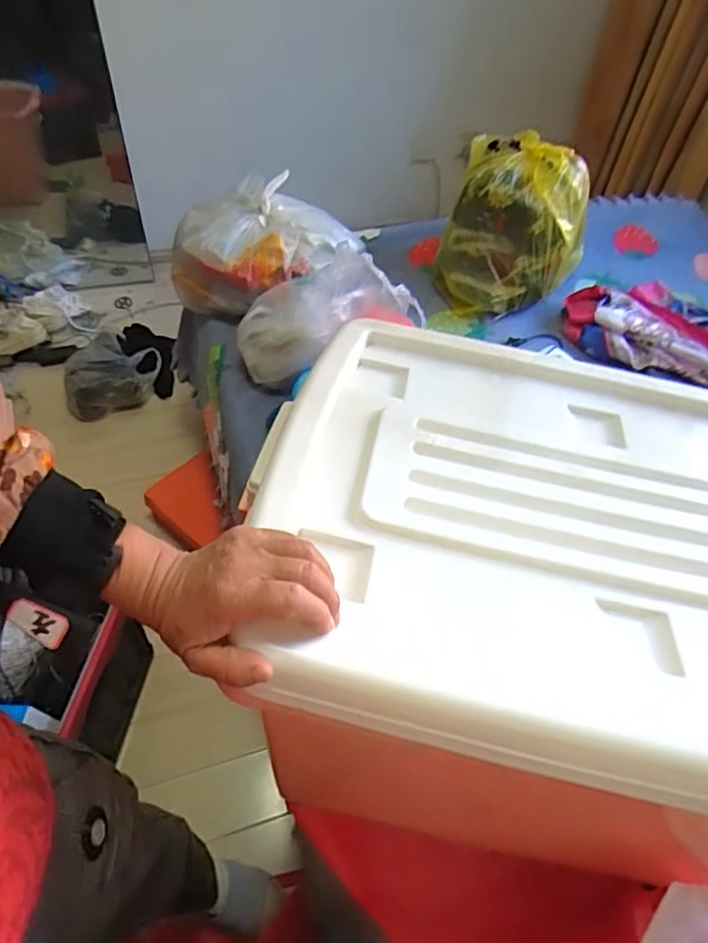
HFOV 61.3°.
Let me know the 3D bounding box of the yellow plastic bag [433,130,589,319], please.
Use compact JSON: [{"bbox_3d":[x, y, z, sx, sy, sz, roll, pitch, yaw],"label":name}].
[{"bbox_3d":[0.357,-0.538,1.330,0.290,0.297,0.309,22,53,12],"label":"yellow plastic bag"}]

